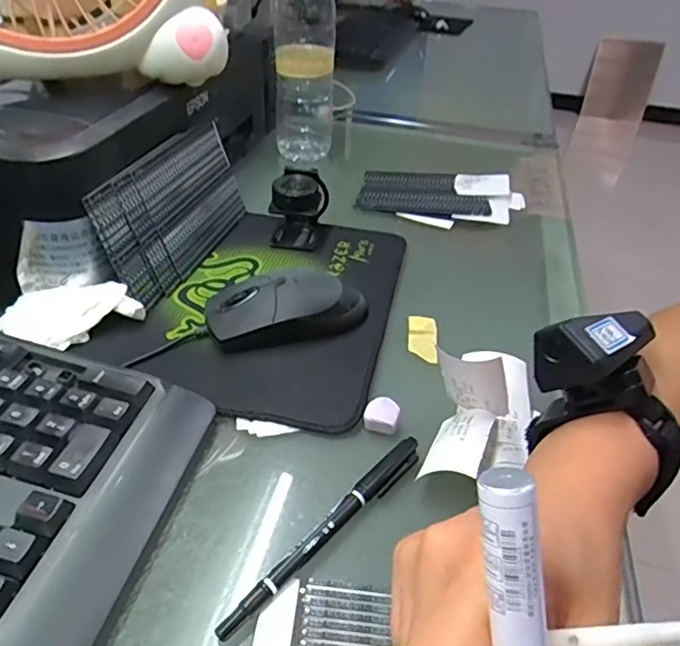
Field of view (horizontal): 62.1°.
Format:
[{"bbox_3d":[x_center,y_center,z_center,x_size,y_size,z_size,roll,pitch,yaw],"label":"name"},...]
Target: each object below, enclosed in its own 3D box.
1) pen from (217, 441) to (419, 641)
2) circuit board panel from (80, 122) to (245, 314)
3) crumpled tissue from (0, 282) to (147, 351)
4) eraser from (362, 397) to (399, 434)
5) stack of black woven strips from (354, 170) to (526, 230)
[{"bbox_3d":[-0.003,0.099,0.276,0.012,0.011,0.138,29,44,29],"label":"pen"},{"bbox_3d":[-0.128,-0.091,0.452,0.009,0.090,0.178,-4,32,23],"label":"circuit board panel"},{"bbox_3d":[-0.181,-0.008,0.381,0.085,0.028,0.043,-18,42,-26],"label":"crumpled tissue"},{"bbox_3d":[0.025,0.055,0.337,0.020,0.012,0.020,12,38,10],"label":"eraser"},{"bbox_3d":[0.104,-0.135,0.586,0.163,0.019,0.102,13,38,12],"label":"stack of black woven strips"}]

